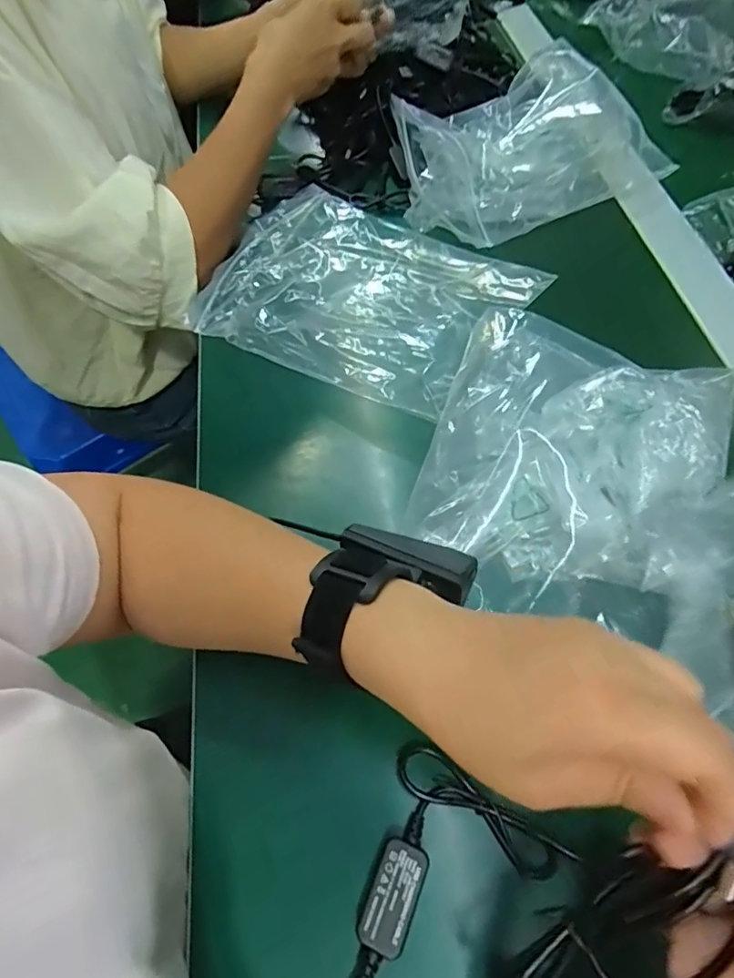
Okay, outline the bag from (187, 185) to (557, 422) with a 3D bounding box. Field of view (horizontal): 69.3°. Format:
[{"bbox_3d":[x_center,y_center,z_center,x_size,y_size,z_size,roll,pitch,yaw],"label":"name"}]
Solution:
[{"bbox_3d":[0.003,-0.155,0.430,0.231,0.034,0.190,28,66,16],"label":"bag"}]

